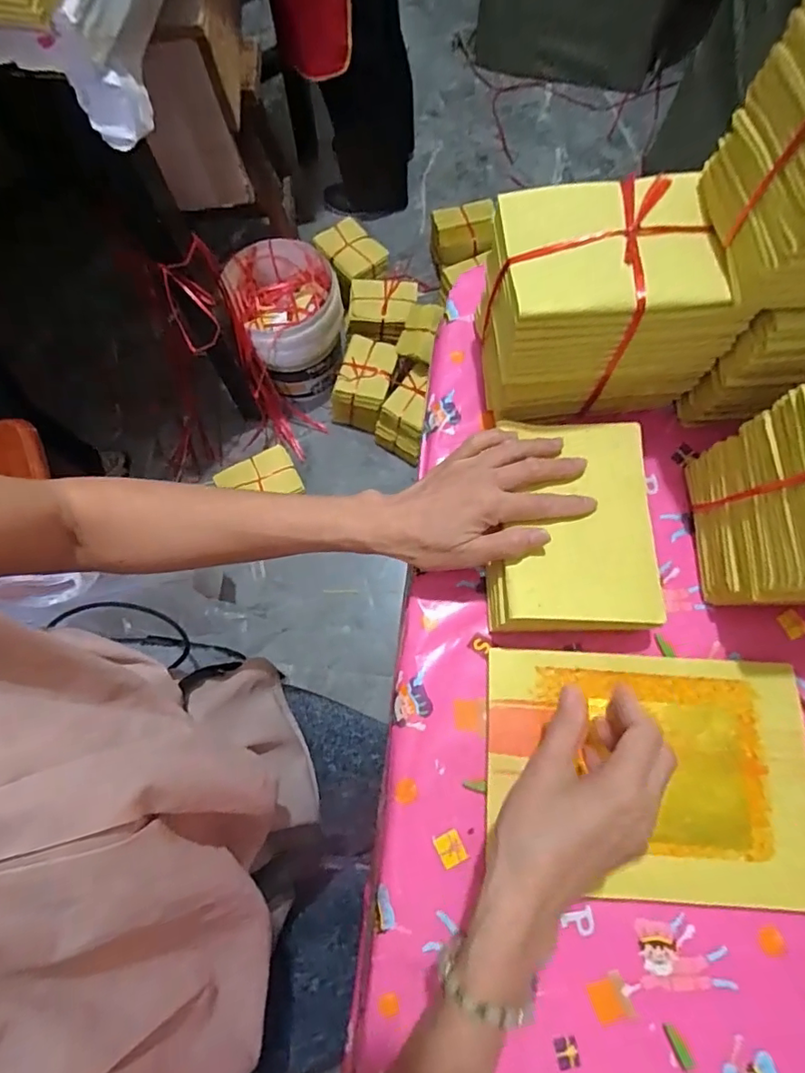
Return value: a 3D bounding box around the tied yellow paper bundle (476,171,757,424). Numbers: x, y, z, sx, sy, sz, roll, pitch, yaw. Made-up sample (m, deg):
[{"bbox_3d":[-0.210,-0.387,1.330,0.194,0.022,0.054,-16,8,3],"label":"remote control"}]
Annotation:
[{"bbox_3d":[0.152,-0.179,0.429,0.157,0.132,0.112,-3,70,-1],"label":"tied yellow paper bundle"}]

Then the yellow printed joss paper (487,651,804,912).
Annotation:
[{"bbox_3d":[0.176,0.168,0.390,0.227,0.010,0.158,3,70,1],"label":"yellow printed joss paper"}]

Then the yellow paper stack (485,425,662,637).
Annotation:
[{"bbox_3d":[0.130,-0.009,0.426,0.122,0.036,0.161,1,70,0],"label":"yellow paper stack"}]

